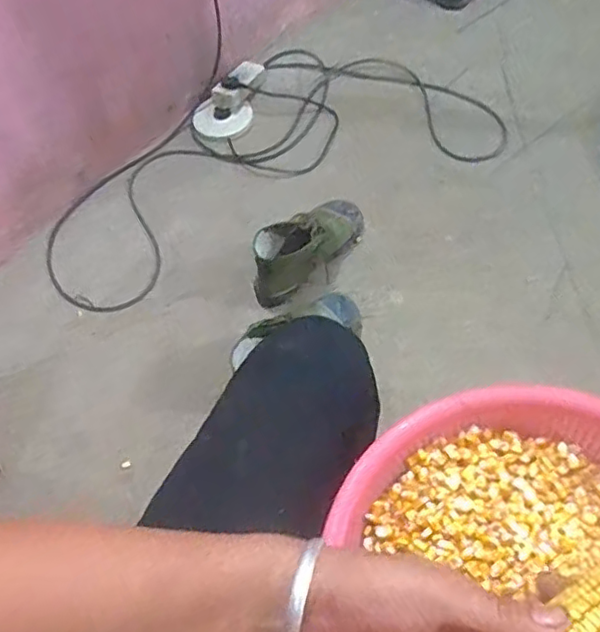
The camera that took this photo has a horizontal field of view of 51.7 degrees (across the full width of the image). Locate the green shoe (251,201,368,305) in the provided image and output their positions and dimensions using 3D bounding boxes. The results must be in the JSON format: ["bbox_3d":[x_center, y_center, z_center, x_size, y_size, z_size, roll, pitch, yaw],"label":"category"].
[{"bbox_3d":[0.016,-0.129,1.042,0.091,0.114,0.242,33,68,24],"label":"green shoe"}]

